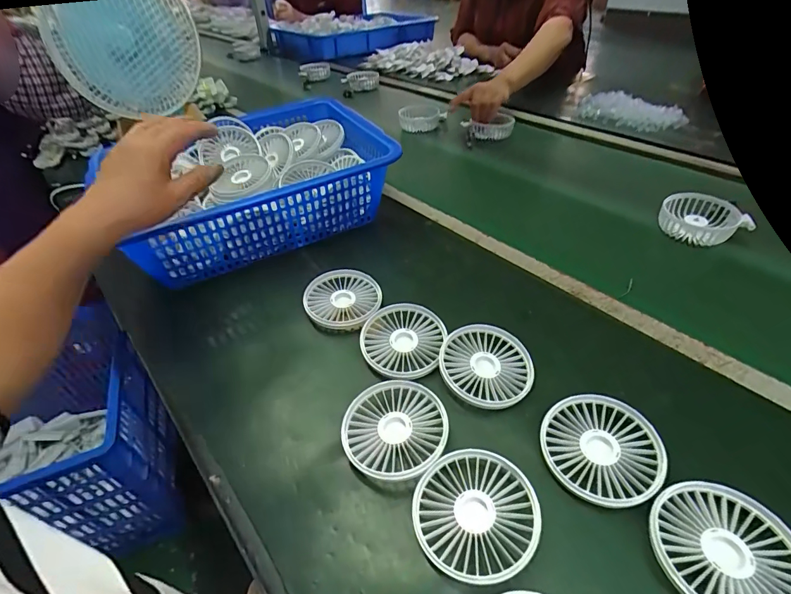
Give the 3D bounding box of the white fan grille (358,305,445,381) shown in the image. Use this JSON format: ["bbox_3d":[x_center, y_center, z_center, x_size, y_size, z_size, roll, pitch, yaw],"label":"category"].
[{"bbox_3d":[0.009,0.048,0.425,0.086,0.027,0.085,-15,42,-8],"label":"white fan grille"}]

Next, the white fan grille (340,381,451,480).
[{"bbox_3d":[0.002,0.114,0.350,0.084,0.022,0.089,-4,42,4],"label":"white fan grille"}]

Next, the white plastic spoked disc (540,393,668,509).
[{"bbox_3d":[0.163,0.119,0.324,0.084,0.017,0.085,-4,42,4],"label":"white plastic spoked disc"}]

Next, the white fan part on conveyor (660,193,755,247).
[{"bbox_3d":[0.424,-0.104,0.563,0.092,0.040,0.094,-4,42,4],"label":"white fan part on conveyor"}]

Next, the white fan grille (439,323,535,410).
[{"bbox_3d":[0.088,0.065,0.395,0.085,0.022,0.086,-4,42,4],"label":"white fan grille"}]

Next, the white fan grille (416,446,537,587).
[{"bbox_3d":[0.059,0.157,0.298,0.082,0.014,0.091,28,53,34],"label":"white fan grille"}]

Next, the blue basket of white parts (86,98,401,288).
[{"bbox_3d":[-0.197,-0.159,0.579,0.347,0.120,0.266,-24,44,-18],"label":"blue basket of white parts"}]

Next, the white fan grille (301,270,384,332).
[{"bbox_3d":[-0.061,0.001,0.475,0.085,0.020,0.084,-3,43,3],"label":"white fan grille"}]

